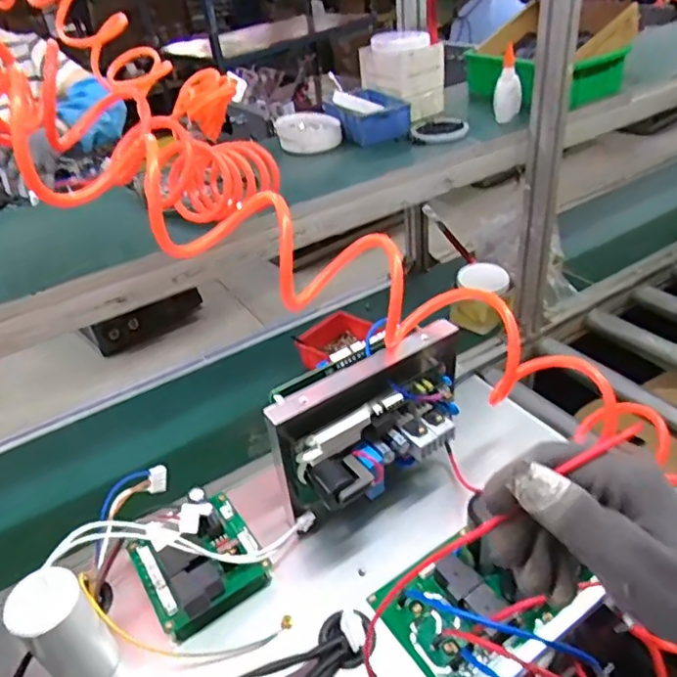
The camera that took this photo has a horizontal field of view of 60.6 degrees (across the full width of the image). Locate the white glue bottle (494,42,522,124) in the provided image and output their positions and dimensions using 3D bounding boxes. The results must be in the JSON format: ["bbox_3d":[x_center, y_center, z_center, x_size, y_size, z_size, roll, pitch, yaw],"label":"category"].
[{"bbox_3d":[0.293,-0.433,0.997,0.047,0.112,0.041,3,37,14],"label":"white glue bottle"}]

